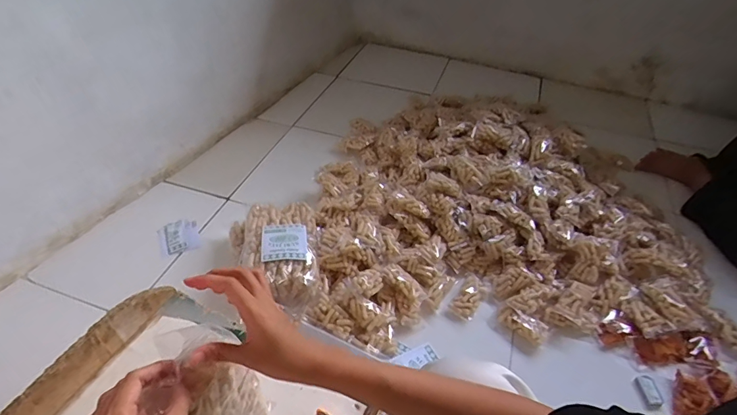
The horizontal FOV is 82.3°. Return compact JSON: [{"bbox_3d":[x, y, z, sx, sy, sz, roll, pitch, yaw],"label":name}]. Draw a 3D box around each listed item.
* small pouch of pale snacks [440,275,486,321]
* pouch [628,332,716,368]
[{"bbox_3d":[0.218,0.199,0.946,0.068,0.020,0.121,26,48,23],"label":"small pouch of pale snacks"},{"bbox_3d":[0.638,0.293,0.870,0.180,0.030,0.058,-3,44,-6],"label":"pouch"}]

